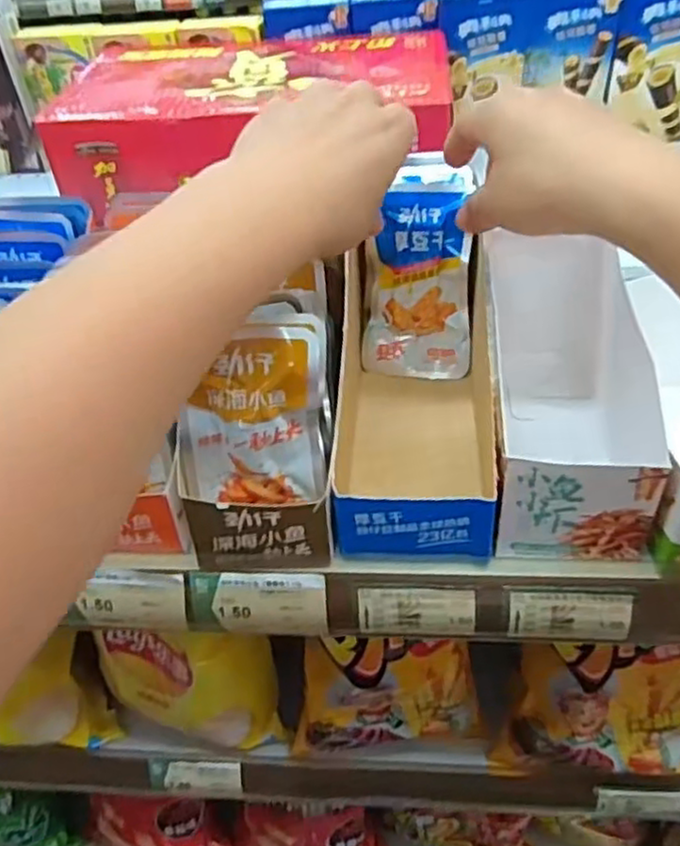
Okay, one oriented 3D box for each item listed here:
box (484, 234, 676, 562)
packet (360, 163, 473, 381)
[{"bbox_3d":[0.125,-0.016,0.400,0.074,0.067,0.197,3,43,7],"label":"box"},{"bbox_3d":[0.055,-0.097,0.458,0.067,0.133,0.025,7,23,10],"label":"packet"}]

